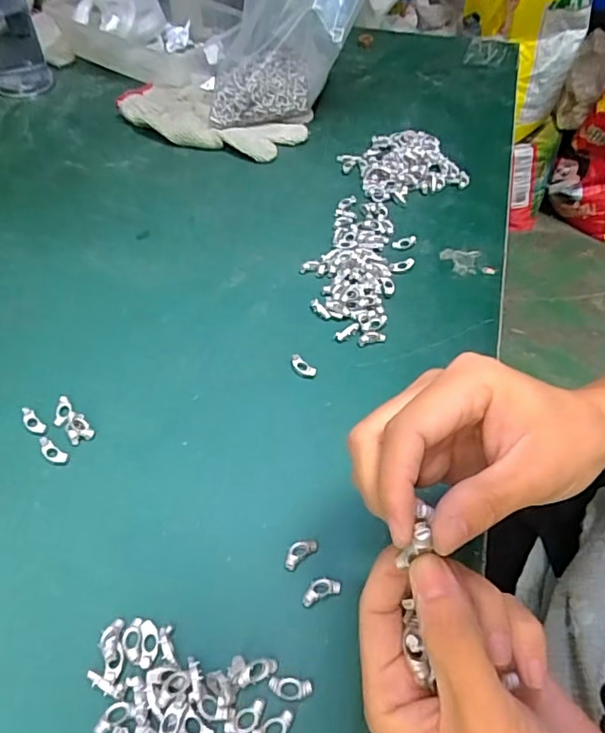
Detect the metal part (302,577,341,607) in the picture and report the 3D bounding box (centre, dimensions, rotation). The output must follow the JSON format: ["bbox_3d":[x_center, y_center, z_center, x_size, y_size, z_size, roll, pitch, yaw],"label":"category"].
[{"bbox_3d":[0.009,0.117,0.284,0.022,0.004,0.011,-18,53,-15],"label":"metal part"}]

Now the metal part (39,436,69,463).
[{"bbox_3d":[-0.156,0.053,0.335,0.023,0.004,0.009,28,55,21],"label":"metal part"}]

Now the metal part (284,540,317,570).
[{"bbox_3d":[-0.002,0.101,0.296,0.021,0.004,0.010,-32,58,-24],"label":"metal part"}]

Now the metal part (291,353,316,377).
[{"bbox_3d":[0.000,0.001,0.377,0.021,0.006,0.010,30,56,22],"label":"metal part"}]

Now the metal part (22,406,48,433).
[{"bbox_3d":[-0.175,0.035,0.348,0.023,0.004,0.009,36,59,25],"label":"metal part"}]

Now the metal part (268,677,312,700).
[{"bbox_3d":[-0.006,0.152,0.255,0.021,0.004,0.009,4,50,3],"label":"metal part"}]

